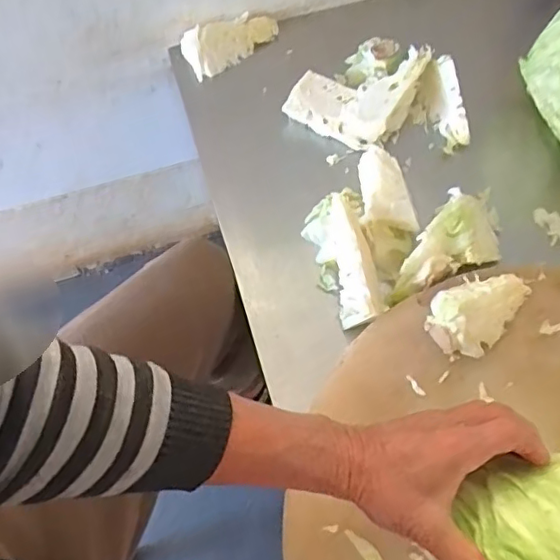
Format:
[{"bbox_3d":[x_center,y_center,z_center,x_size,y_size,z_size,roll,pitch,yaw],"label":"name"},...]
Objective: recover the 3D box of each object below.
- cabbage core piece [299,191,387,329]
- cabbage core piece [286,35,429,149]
[{"bbox_3d":[0.056,-0.022,0.535,0.056,0.046,0.141,-8,66,-2],"label":"cabbage core piece"},{"bbox_3d":[0.082,-0.197,0.612,0.105,0.039,0.119,31,71,14],"label":"cabbage core piece"}]

